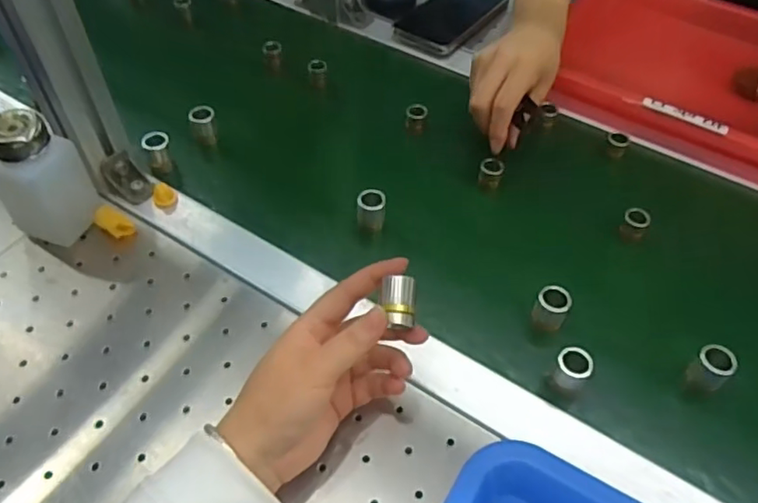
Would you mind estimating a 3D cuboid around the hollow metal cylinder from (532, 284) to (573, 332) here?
[{"bbox_3d":[0.127,0.042,0.438,0.022,0.034,0.018,27,55,19],"label":"hollow metal cylinder"}]

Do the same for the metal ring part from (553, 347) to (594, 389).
[{"bbox_3d":[0.130,0.084,0.406,0.022,0.037,0.022,1,51,-1],"label":"metal ring part"}]

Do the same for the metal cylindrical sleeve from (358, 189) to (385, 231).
[{"bbox_3d":[-0.006,-0.034,0.493,0.022,0.029,0.018,1,51,-1],"label":"metal cylindrical sleeve"}]

